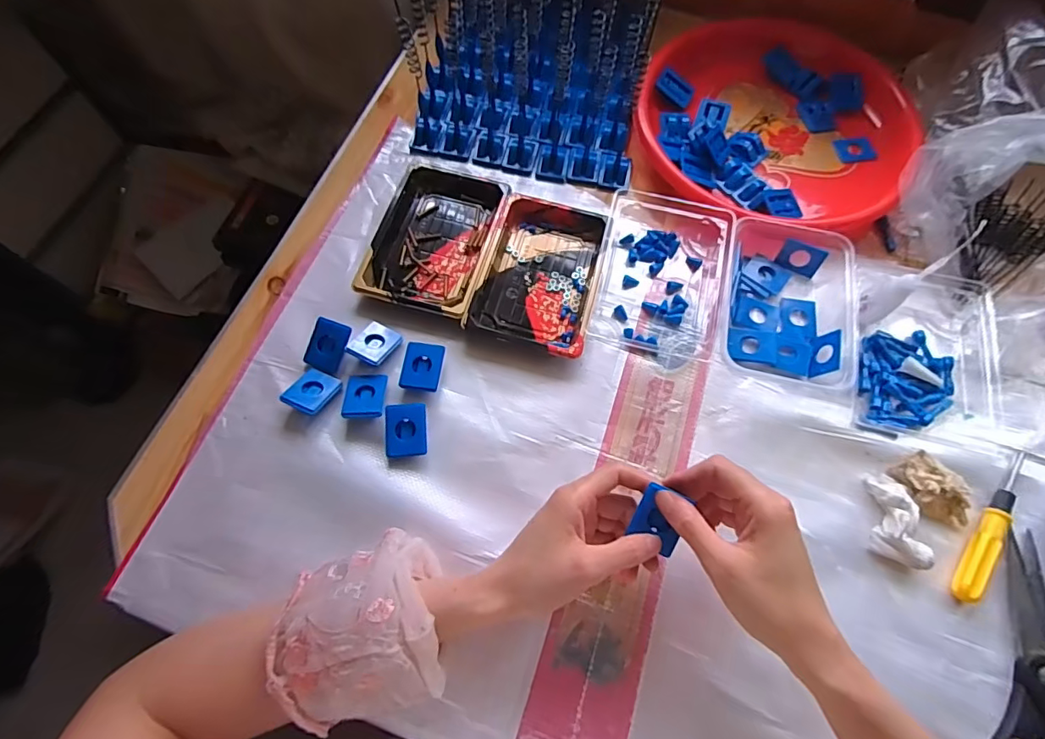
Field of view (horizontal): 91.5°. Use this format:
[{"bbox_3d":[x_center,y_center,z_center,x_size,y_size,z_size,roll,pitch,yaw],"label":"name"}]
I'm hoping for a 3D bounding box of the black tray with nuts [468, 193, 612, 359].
[{"bbox_3d":[0.020,-0.094,0.492,0.106,0.024,0.162,14,69,5],"label":"black tray with nuts"}]

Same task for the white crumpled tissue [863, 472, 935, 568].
[{"bbox_3d":[0.300,0.118,0.406,0.035,0.025,0.069,11,69,4],"label":"white crumpled tissue"}]

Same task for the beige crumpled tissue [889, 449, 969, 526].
[{"bbox_3d":[0.338,0.100,0.414,0.037,0.025,0.063,-33,73,-13],"label":"beige crumpled tissue"}]

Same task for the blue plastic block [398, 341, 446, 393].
[{"bbox_3d":[-0.089,-0.002,0.457,0.035,0.012,0.044,9,69,3],"label":"blue plastic block"}]

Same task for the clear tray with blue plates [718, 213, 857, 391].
[{"bbox_3d":[0.250,-0.063,0.476,0.118,0.034,0.151,11,69,4],"label":"clear tray with blue plates"}]

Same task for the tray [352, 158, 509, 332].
[{"bbox_3d":[-0.084,-0.137,0.507,0.115,0.020,0.172,15,69,5],"label":"tray"}]

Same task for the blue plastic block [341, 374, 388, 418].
[{"bbox_3d":[-0.136,0.023,0.442,0.033,0.013,0.040,0,69,-1],"label":"blue plastic block"}]

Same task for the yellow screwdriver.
[{"bbox_3d":[0.378,0.123,0.407,0.021,0.017,0.140,33,72,12],"label":"yellow screwdriver"}]

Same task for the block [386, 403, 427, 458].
[{"bbox_3d":[-0.098,0.052,0.431,0.033,0.016,0.043,-2,69,-1],"label":"block"}]

